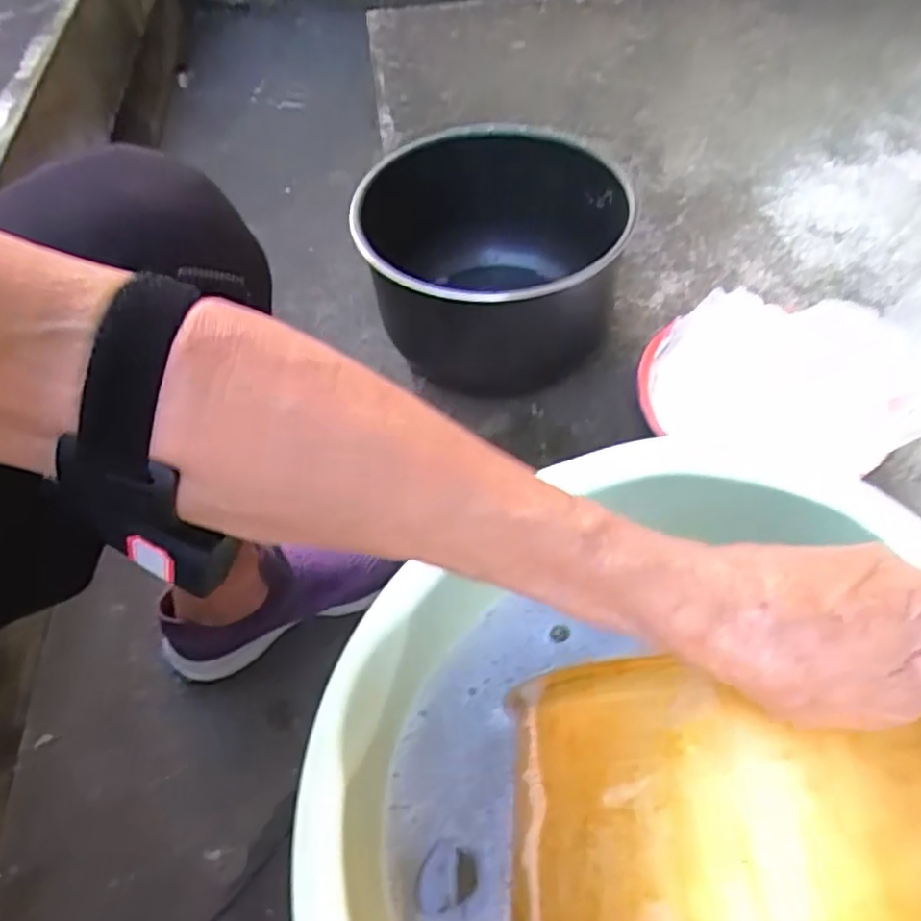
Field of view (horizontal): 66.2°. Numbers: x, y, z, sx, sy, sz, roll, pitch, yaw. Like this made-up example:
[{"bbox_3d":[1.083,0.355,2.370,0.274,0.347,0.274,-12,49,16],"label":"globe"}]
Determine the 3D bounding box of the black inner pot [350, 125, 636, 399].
[{"bbox_3d":[0.032,-0.172,0.647,0.233,0.160,0.235,-1,55,2],"label":"black inner pot"}]

